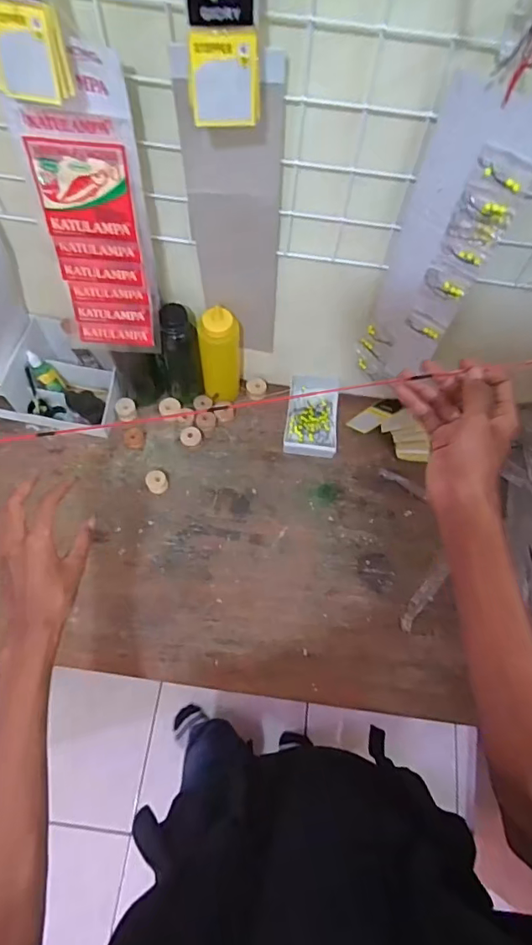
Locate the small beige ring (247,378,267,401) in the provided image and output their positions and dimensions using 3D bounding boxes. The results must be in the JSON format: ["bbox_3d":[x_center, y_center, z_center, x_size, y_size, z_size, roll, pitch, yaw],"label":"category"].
[{"bbox_3d":[-0.015,-0.141,0.856,0.033,0.021,0.033,1,66,-3],"label":"small beige ring"}]

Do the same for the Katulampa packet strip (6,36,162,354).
[{"bbox_3d":[-0.191,-0.272,0.567,0.113,0.334,0.017,4,55,-2],"label":"Katulampa packet strip"}]

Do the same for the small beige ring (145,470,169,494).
[{"bbox_3d":[-0.170,0.016,0.783,0.030,0.027,0.031,1,66,-3],"label":"small beige ring"}]

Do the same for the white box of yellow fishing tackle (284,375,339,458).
[{"bbox_3d":[0.076,-0.095,0.835,0.088,0.037,0.150,7,66,0],"label":"white box of yellow fishing tackle"}]

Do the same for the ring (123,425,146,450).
[{"bbox_3d":[-0.211,-0.055,0.810,0.033,0.013,0.040,-7,67,-6],"label":"ring"}]

